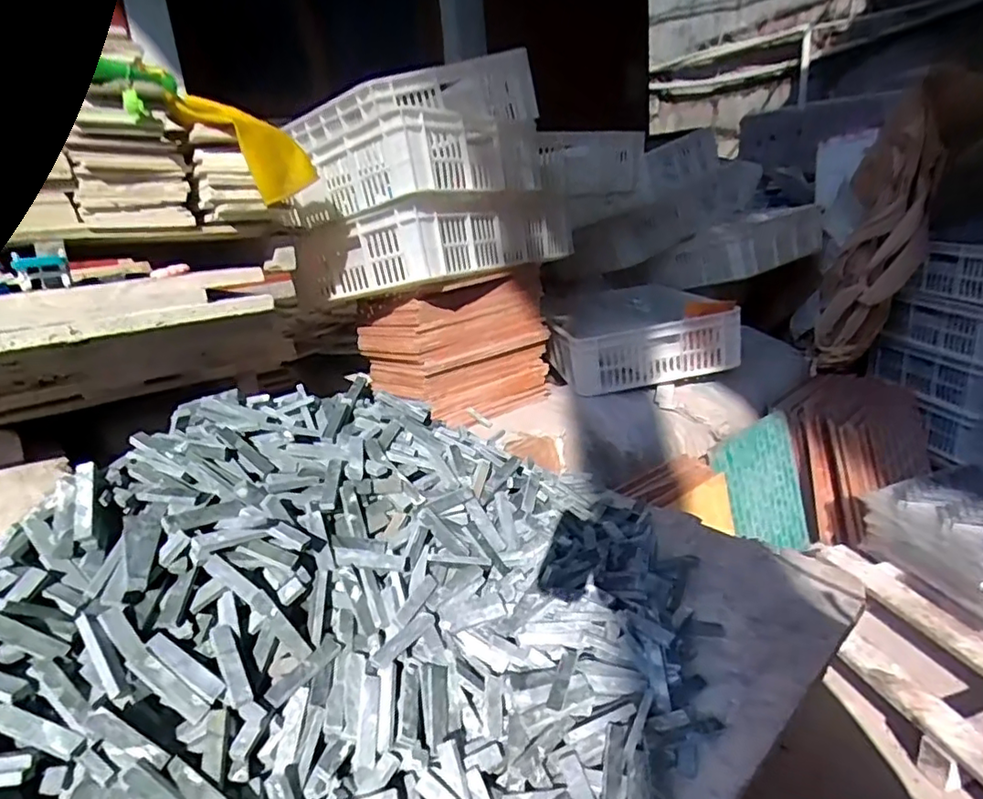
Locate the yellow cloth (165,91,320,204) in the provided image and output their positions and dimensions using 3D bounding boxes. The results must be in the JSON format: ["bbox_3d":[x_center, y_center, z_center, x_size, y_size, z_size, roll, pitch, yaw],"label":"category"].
[{"bbox_3d":[-0.364,-0.376,0.891,0.205,0.100,0.048,33,4,-23],"label":"yellow cloth"}]

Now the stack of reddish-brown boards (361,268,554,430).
[{"bbox_3d":[-0.069,-0.124,1.362,0.378,0.281,0.241,-20,23,-37],"label":"stack of reddish-brown boards"}]

